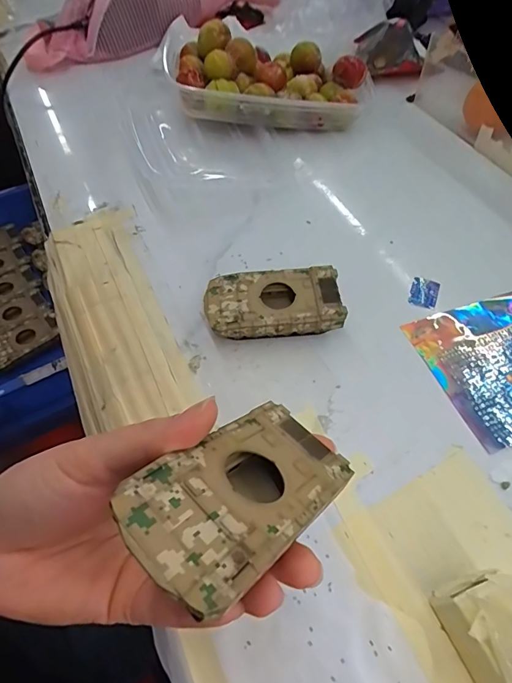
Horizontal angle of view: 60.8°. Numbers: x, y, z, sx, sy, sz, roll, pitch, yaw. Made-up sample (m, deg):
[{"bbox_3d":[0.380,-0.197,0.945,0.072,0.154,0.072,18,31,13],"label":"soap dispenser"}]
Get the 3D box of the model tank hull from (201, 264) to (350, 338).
[{"bbox_3d":[0.013,-0.026,0.324,0.096,0.025,0.050,-2,56,-3],"label":"model tank hull"}]

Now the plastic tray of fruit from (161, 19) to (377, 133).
[{"bbox_3d":[0.012,-0.277,0.460,0.208,0.065,0.118,3,56,1],"label":"plastic tray of fruit"}]

